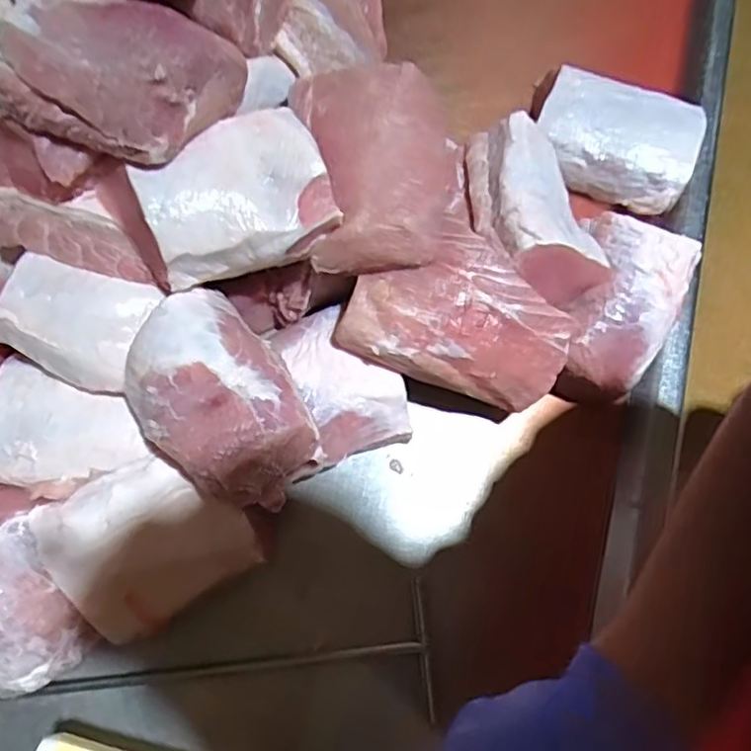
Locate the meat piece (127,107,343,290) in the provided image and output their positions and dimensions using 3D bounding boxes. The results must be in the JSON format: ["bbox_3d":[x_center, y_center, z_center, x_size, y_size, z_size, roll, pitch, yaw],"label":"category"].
[{"bbox_3d":[-0.111,-0.149,0.525,0.142,0.061,0.116,-16,72,-4],"label":"meat piece"}]

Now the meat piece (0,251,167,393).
[{"bbox_3d":[-0.254,-0.046,0.542,0.123,0.040,0.091,17,73,7],"label":"meat piece"}]

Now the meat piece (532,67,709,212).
[{"bbox_3d":[0.229,-0.235,0.639,0.166,0.047,0.108,24,74,9],"label":"meat piece"}]

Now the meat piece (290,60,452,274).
[{"bbox_3d":[0.002,-0.179,0.553,0.126,0.074,0.186,-5,72,0],"label":"meat piece"}]

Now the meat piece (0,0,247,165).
[{"bbox_3d":[-0.195,-0.231,0.500,0.146,0.072,0.127,23,74,8],"label":"meat piece"}]

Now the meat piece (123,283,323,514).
[{"bbox_3d":[-0.126,0.018,0.522,0.116,0.073,0.167,-40,75,-11],"label":"meat piece"}]

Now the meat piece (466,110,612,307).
[{"bbox_3d":[0.141,-0.151,0.582,0.107,0.059,0.172,-16,72,-4],"label":"meat piece"}]

